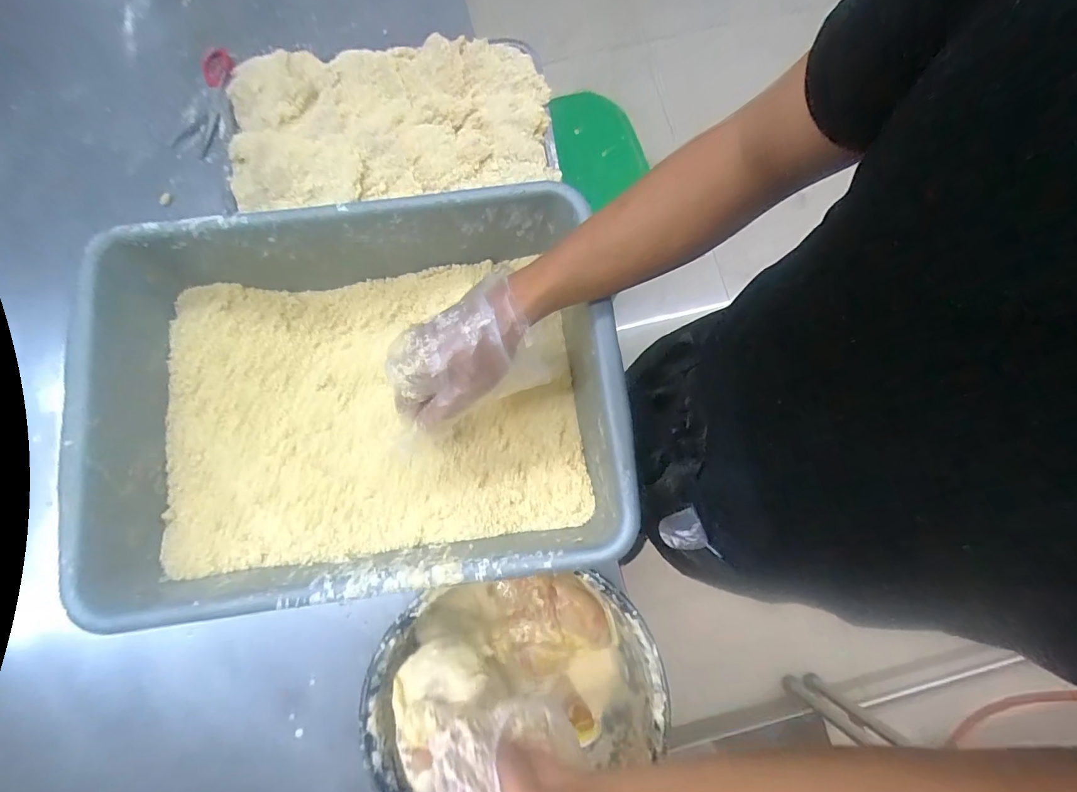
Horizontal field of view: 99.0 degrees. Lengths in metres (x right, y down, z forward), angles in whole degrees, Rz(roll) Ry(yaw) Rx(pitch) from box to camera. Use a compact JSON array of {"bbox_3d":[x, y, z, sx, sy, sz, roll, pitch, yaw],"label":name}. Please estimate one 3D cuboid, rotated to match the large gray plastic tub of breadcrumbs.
[{"bbox_3d":[-0.155,0.004,0.444,0.440,0.131,0.328,-8,79,-2],"label":"large gray plastic tub of breadcrumbs"}]

